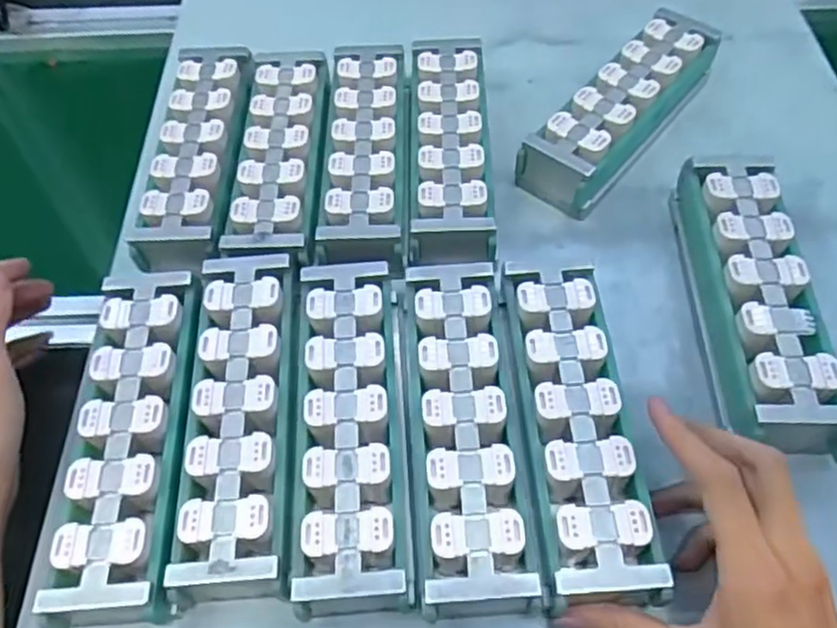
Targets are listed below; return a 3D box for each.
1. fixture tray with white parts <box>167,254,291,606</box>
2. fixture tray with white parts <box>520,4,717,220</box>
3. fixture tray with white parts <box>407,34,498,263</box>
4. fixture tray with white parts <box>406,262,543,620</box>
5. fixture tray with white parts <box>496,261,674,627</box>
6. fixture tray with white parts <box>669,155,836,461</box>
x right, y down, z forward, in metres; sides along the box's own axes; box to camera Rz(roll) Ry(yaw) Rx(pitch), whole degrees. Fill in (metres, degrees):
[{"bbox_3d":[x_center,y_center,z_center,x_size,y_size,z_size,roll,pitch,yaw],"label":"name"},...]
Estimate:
[{"bbox_3d":[-0.098,0.057,0.382,0.053,0.047,0.192,-5,57,1],"label":"fixture tray with white parts"},{"bbox_3d":[0.153,-0.152,0.503,0.057,0.050,0.190,35,65,22],"label":"fixture tray with white parts"},{"bbox_3d":[0.024,-0.115,0.487,0.055,0.051,0.204,-2,57,4],"label":"fixture tray with white parts"},{"bbox_3d":[0.026,0.063,0.372,0.056,0.048,0.191,-5,57,1],"label":"fixture tray with white parts"},{"bbox_3d":[0.088,0.058,0.373,0.066,0.048,0.189,-5,57,1],"label":"fixture tray with white parts"},{"bbox_3d":[0.202,-0.009,0.409,0.057,0.048,0.196,1,57,3],"label":"fixture tray with white parts"}]

